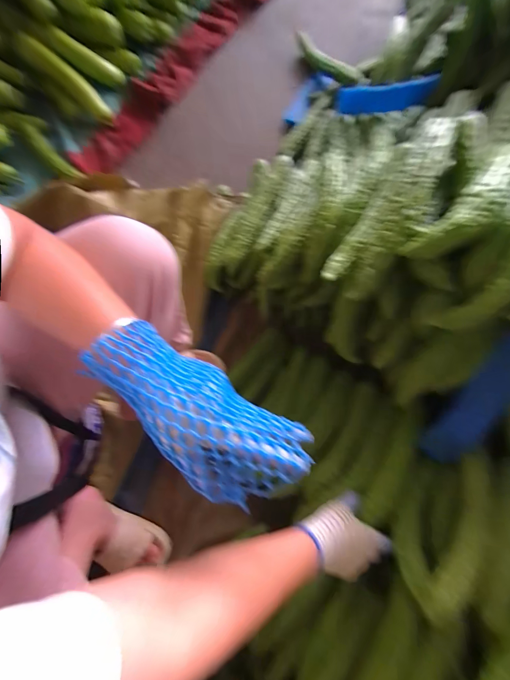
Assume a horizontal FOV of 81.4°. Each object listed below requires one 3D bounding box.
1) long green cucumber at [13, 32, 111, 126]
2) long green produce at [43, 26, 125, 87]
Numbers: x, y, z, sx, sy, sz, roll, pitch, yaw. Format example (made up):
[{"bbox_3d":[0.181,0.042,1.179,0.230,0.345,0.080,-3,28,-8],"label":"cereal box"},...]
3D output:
[{"bbox_3d":[-0.517,-0.718,0.825,0.253,0.057,0.063,33,76,-25],"label":"long green cucumber"},{"bbox_3d":[-0.473,-0.788,0.832,0.192,0.057,0.044,20,74,-23],"label":"long green produce"}]

